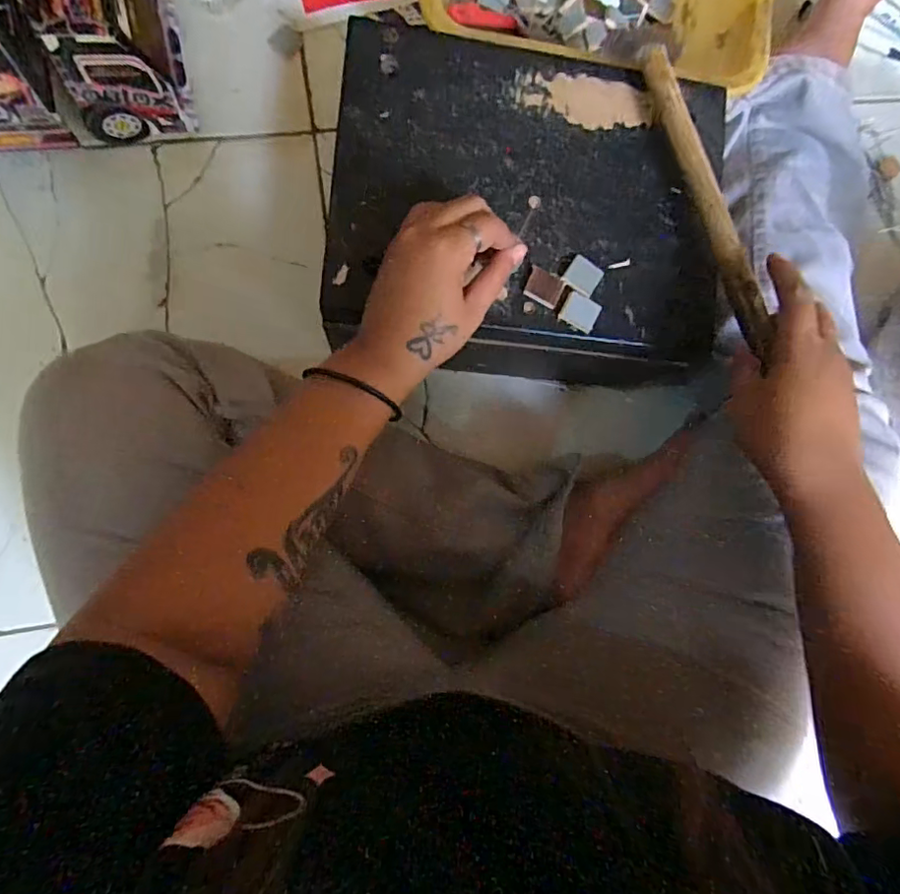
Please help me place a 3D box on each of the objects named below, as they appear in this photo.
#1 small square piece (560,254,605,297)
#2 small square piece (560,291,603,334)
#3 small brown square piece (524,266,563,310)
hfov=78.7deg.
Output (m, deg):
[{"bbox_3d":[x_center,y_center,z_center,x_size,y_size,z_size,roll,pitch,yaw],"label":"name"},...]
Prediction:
[{"bbox_3d":[0.092,-0.118,0.378,0.023,0.004,0.023,34,83,-4],"label":"small square piece"},{"bbox_3d":[0.090,-0.093,0.377,0.024,0.005,0.021,28,84,-5],"label":"small square piece"},{"bbox_3d":[0.064,-0.110,0.375,0.023,0.004,0.023,24,84,-6],"label":"small brown square piece"}]

